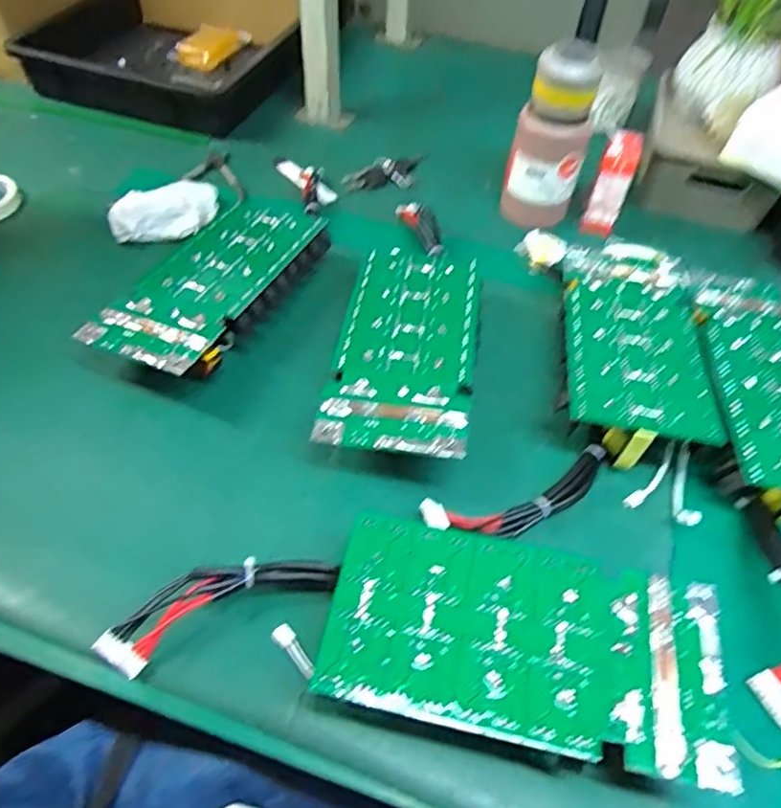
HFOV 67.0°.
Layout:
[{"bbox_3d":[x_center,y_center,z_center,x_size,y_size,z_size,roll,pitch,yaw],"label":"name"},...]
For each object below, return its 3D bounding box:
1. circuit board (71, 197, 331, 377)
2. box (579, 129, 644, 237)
[{"bbox_3d":[-0.182,-0.122,0.631,0.138,0.064,0.272,24,54,13],"label":"circuit board"},{"bbox_3d":[0.285,-0.285,0.765,0.041,0.114,0.069,18,53,11],"label":"box"}]

